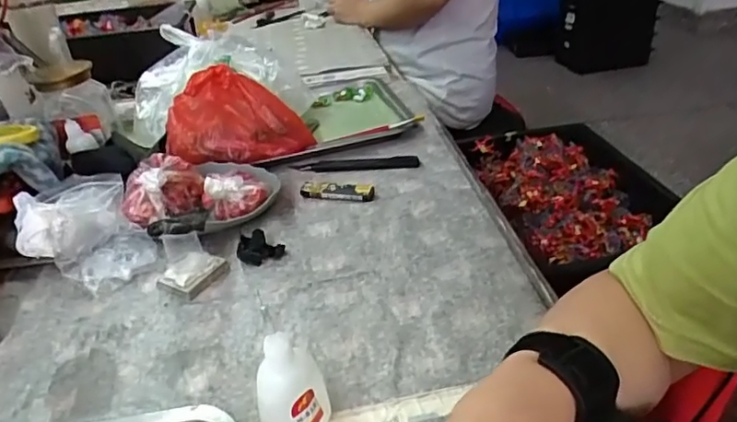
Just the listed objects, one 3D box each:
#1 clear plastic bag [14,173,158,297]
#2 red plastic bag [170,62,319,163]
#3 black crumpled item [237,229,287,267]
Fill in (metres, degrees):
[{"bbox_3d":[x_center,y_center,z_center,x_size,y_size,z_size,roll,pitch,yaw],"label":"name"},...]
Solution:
[{"bbox_3d":[-0.269,0.021,0.513,0.101,0.070,0.110,-26,37,-28],"label":"clear plastic bag"},{"bbox_3d":[-0.151,-0.102,0.632,0.159,0.121,0.064,-18,34,-19],"label":"red plastic bag"},{"bbox_3d":[-0.103,0.033,0.514,0.042,0.015,0.037,-16,33,-14],"label":"black crumpled item"}]

